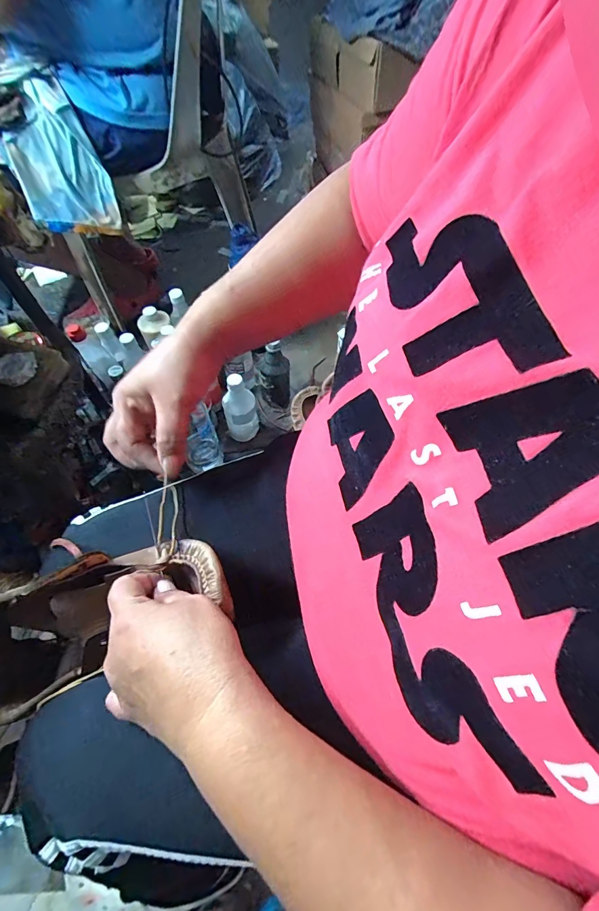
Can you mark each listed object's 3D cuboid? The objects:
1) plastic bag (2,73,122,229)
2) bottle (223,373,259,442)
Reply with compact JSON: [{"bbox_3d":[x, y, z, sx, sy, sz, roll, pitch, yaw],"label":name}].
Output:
[{"bbox_3d":[-0.421,-0.500,0.687,0.138,0.198,0.087,-32,63,-16],"label":"plastic bag"},{"bbox_3d":[-0.125,-0.091,0.843,0.068,0.159,0.058,-14,60,-7],"label":"bottle"}]

